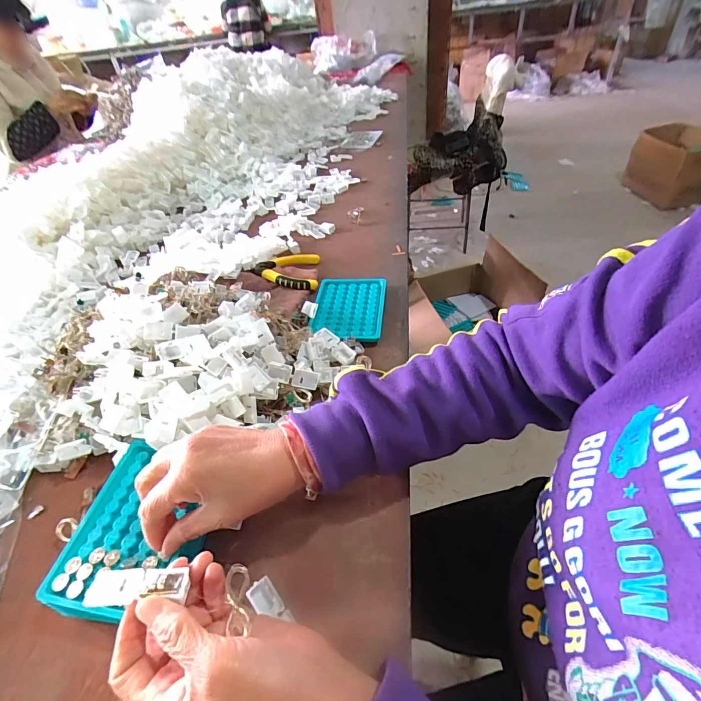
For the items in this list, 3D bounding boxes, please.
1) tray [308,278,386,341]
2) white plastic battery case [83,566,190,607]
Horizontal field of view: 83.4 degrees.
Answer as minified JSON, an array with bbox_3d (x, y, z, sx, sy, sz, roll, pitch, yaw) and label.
[{"bbox_3d":[-0.003,-0.060,0.543,0.096,0.010,0.130,2,44,9],"label":"tray"},{"bbox_3d":[-0.127,0.141,0.236,0.056,0.007,0.020,-3,43,-2],"label":"white plastic battery case"}]

